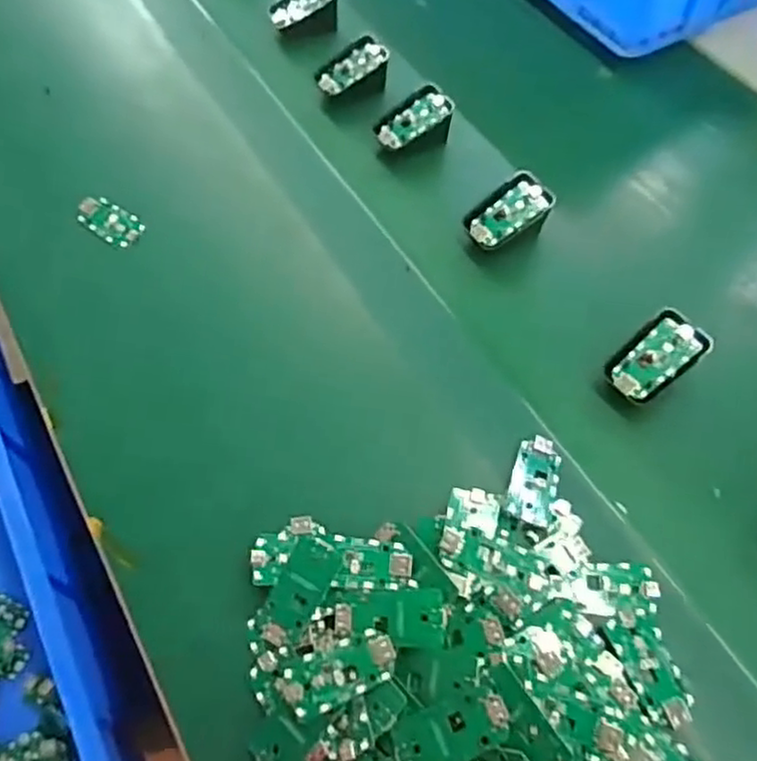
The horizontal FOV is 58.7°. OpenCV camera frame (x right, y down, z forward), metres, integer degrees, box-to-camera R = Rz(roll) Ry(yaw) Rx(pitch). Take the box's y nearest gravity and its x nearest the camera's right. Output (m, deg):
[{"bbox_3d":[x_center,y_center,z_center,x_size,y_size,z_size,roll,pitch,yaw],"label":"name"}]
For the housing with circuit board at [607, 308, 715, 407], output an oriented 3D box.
[{"bbox_3d":[0.195,-0.015,0.473,0.067,0.014,0.045,-47,66,-1],"label":"housing with circuit board"}]

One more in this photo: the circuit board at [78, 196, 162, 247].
[{"bbox_3d":[-0.225,-0.133,0.569,0.066,0.004,0.034,31,61,9],"label":"circuit board"}]

